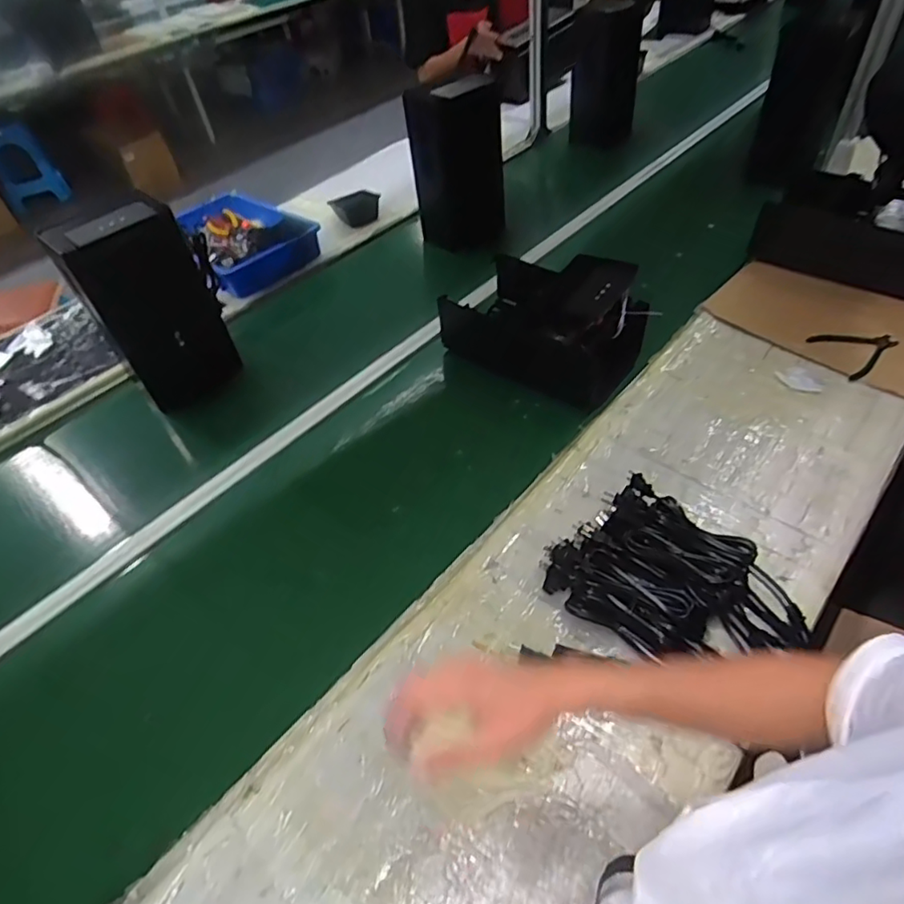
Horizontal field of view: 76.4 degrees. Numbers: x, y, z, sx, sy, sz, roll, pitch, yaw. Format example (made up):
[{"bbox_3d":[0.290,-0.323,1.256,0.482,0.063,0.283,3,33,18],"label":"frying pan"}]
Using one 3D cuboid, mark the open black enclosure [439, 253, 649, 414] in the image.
[{"bbox_3d":[0.166,-0.258,1.076,0.339,0.174,0.218,26,57,25],"label":"open black enclosure"}]

